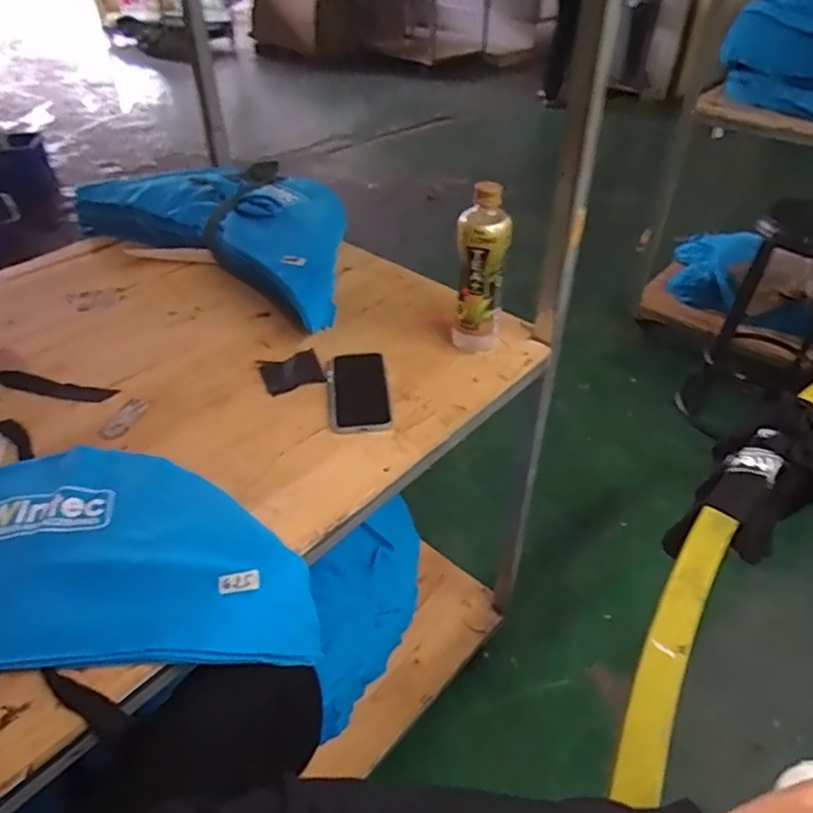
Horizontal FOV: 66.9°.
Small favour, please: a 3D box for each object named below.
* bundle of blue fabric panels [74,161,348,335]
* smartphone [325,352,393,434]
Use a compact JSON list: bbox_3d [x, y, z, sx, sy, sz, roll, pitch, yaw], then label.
[{"bbox_3d":[-0.296,-0.310,1.045,0.600,0.118,0.262,25,46,26],"label":"bundle of blue fabric panels"},{"bbox_3d":[-0.061,-0.022,0.777,0.075,0.014,0.141,-5,40,-5],"label":"smartphone"}]

